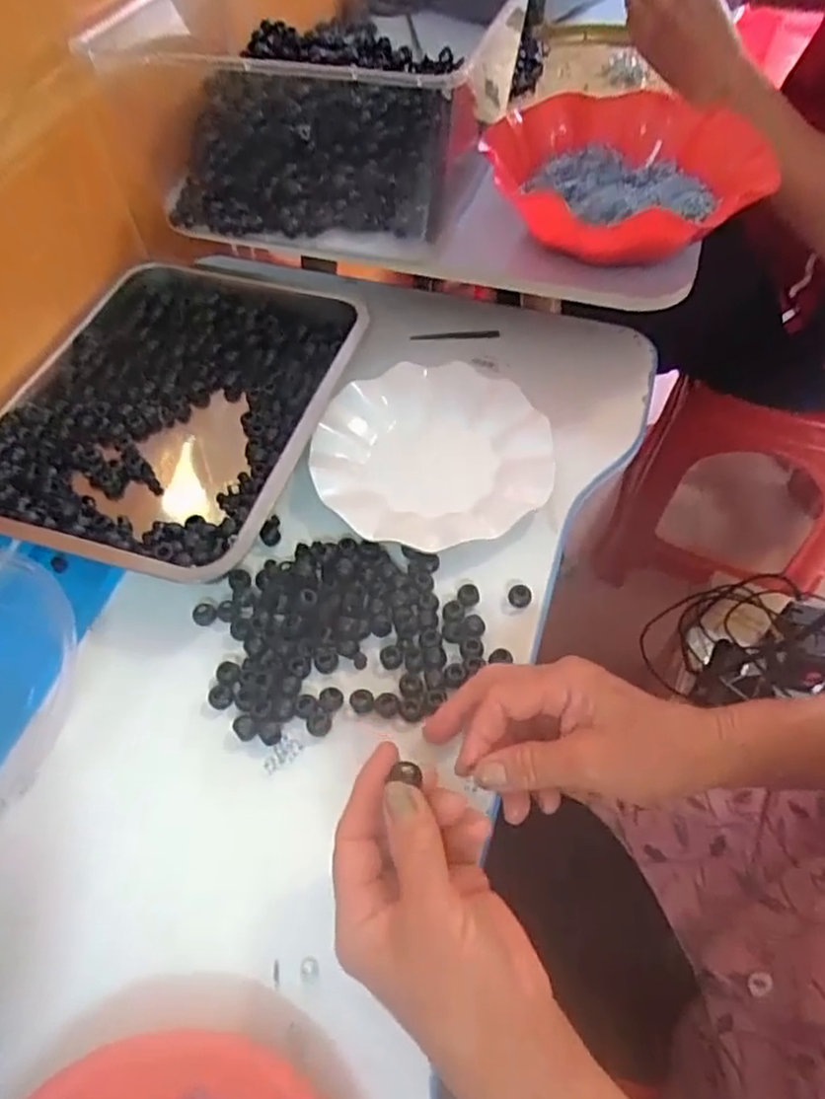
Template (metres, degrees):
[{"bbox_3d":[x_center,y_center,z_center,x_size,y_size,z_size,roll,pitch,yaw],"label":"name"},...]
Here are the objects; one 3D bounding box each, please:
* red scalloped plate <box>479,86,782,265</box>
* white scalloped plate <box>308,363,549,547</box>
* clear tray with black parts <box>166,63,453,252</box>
[{"bbox_3d":[0.171,-0.330,0.588,0.222,0.066,0.229,-1,56,1],"label":"red scalloped plate"},{"bbox_3d":[0.016,-0.077,0.535,0.182,0.026,0.172,-1,56,1],"label":"white scalloped plate"},{"bbox_3d":[-0.090,-0.360,0.616,0.234,0.058,0.175,5,56,5],"label":"clear tray with black parts"}]

